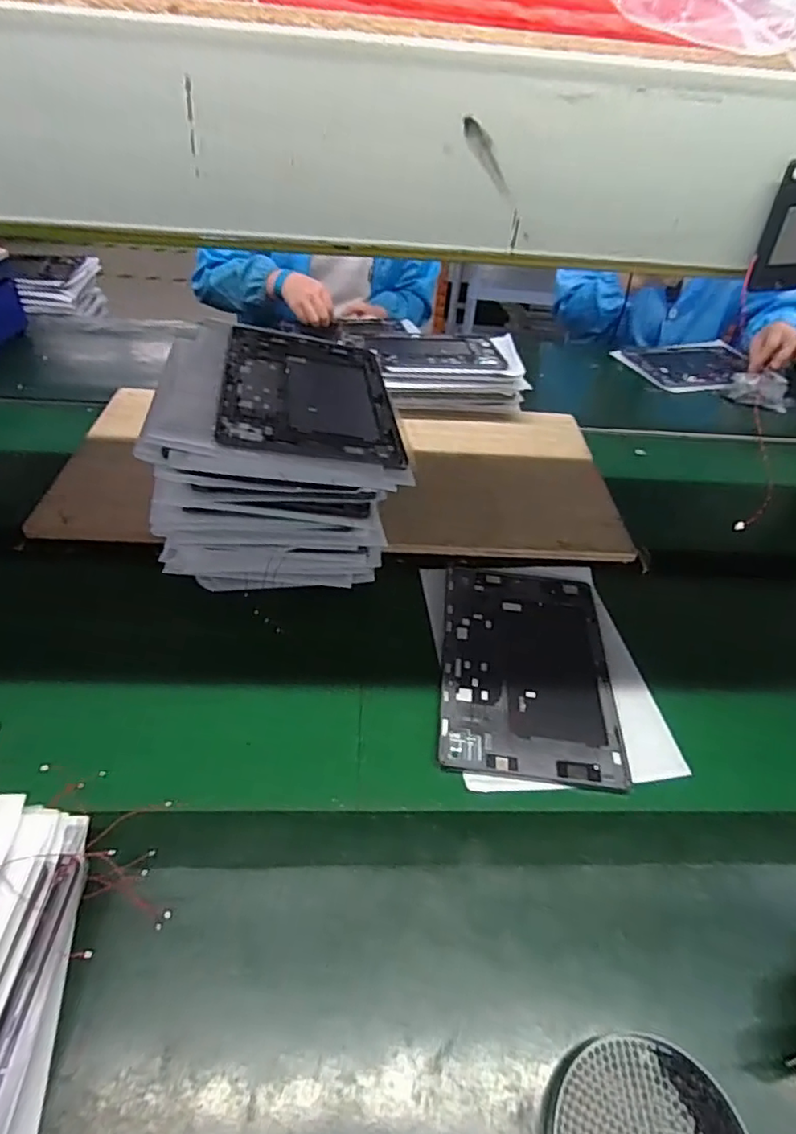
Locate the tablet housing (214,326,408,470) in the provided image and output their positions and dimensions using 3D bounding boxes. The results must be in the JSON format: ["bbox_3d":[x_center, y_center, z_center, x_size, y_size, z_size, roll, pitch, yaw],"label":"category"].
[{"bbox_3d":[-0.091,-0.187,0.621,0.176,0.010,0.271,4,41,-15],"label":"tablet housing"}]

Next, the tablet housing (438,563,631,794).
[{"bbox_3d":[0.128,0.097,0.592,0.163,0.009,0.251,6,43,2],"label":"tablet housing"}]

